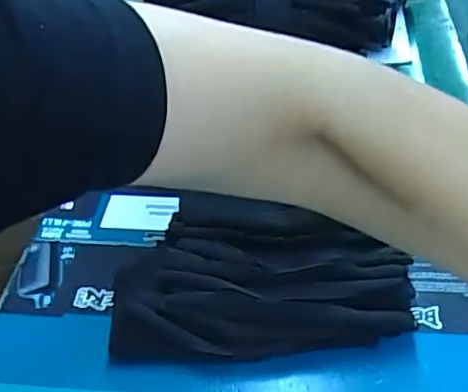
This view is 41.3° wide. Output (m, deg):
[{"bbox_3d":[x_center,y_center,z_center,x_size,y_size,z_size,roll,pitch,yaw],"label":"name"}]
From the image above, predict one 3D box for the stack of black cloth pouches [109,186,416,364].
[{"bbox_3d":[0.017,0.060,0.446,0.213,0.052,0.114,1,42,6],"label":"stack of black cloth pouches"}]

